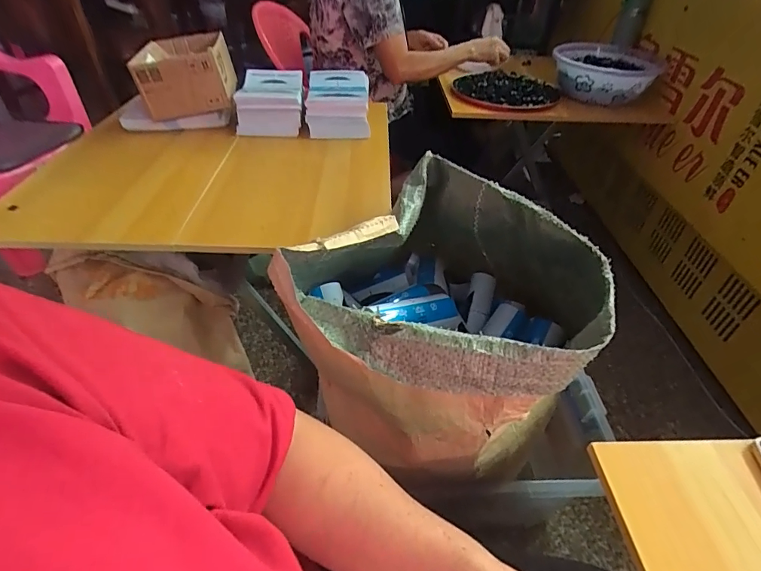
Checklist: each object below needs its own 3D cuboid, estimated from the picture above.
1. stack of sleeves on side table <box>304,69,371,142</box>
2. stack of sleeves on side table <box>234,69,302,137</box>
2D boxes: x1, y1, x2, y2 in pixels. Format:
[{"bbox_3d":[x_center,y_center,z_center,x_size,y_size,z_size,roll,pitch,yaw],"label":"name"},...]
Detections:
[{"bbox_3d":[-0.090,-0.395,0.900,0.121,0.069,0.228,-2,43,-5],"label":"stack of sleeves on side table"},{"bbox_3d":[-0.220,-0.381,0.867,0.117,0.074,0.183,-2,43,-5],"label":"stack of sleeves on side table"}]

